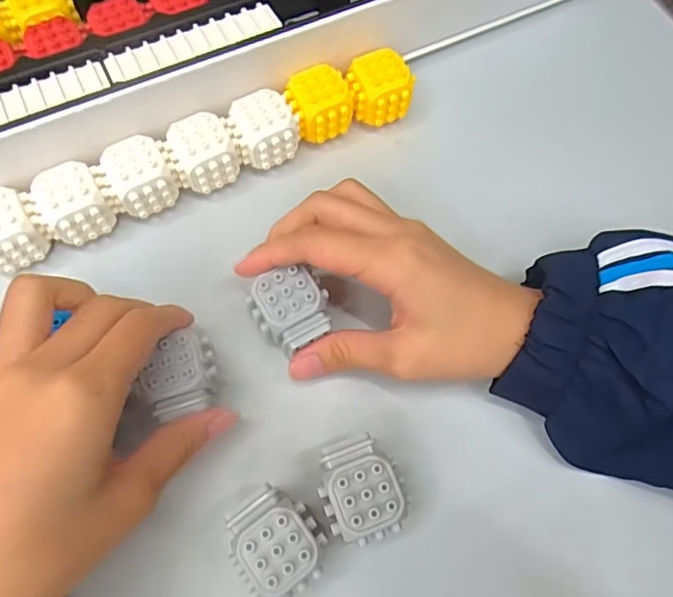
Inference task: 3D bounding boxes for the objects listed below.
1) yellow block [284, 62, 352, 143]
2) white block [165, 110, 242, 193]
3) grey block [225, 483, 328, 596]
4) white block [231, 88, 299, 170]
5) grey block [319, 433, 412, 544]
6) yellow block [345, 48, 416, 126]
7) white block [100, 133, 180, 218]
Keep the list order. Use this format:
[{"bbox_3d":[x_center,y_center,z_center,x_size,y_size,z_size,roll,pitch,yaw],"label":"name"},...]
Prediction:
[{"bbox_3d":[-0.011,-0.113,0.323,0.036,0.036,0.031,-19,71,-10],"label":"yellow block"},{"bbox_3d":[-0.074,-0.080,0.307,0.031,0.035,0.031,-24,72,-11],"label":"white block"},{"bbox_3d":[-0.027,0.107,0.238,0.035,0.037,0.042,-35,74,-14],"label":"grey block"},{"bbox_3d":[-0.042,-0.096,0.315,0.035,0.035,0.035,-17,71,-9],"label":"white block"},{"bbox_3d":[0.010,0.087,0.246,0.034,0.037,0.042,-19,71,-9],"label":"grey block"},{"bbox_3d":[0.025,-0.125,0.330,0.037,0.035,0.033,-16,70,-9],"label":"yellow block"},{"bbox_3d":[-0.107,-0.065,0.301,0.031,0.035,0.033,-32,74,-14],"label":"white block"}]

